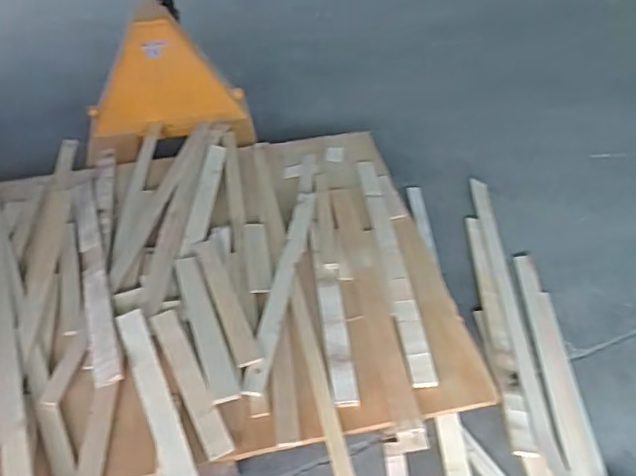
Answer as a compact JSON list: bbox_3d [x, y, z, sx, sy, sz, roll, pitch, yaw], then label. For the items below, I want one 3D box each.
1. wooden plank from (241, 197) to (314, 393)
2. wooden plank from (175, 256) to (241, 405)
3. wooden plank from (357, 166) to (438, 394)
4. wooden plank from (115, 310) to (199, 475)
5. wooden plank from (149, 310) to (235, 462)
[{"bbox_3d":[-0.083,0.103,1.341,0.046,0.017,0.576,10,49,5],"label":"wooden plank"},{"bbox_3d":[-0.244,0.187,1.243,0.061,0.022,0.369,-11,50,-22],"label":"wooden plank"},{"bbox_3d":[0.177,0.039,1.434,0.054,0.029,0.745,-5,45,-3],"label":"wooden plank"},{"bbox_3d":[-0.312,0.311,1.111,0.055,0.029,0.388,-21,62,-17],"label":"wooden plank"},{"bbox_3d":[-0.258,0.286,1.150,0.055,0.016,0.327,-15,55,-28],"label":"wooden plank"}]

